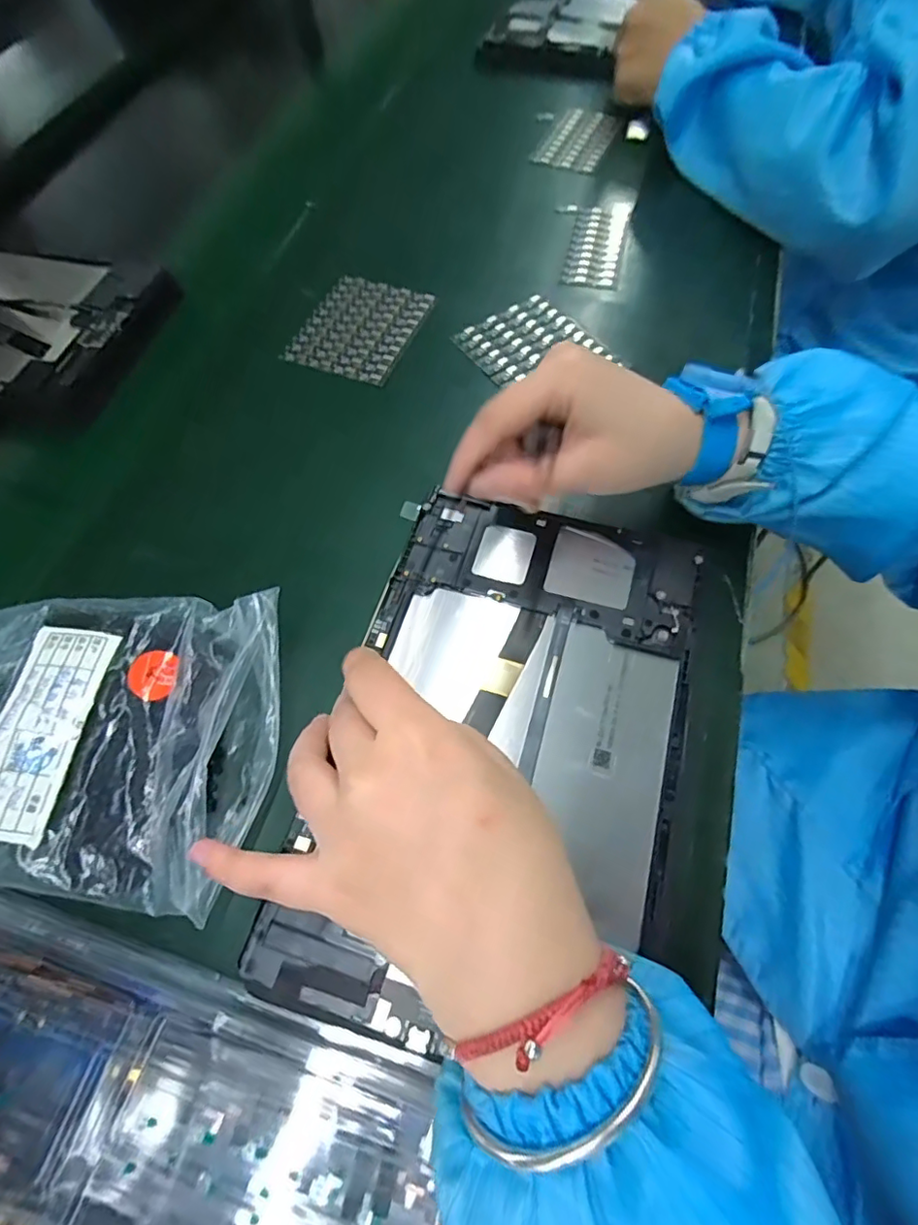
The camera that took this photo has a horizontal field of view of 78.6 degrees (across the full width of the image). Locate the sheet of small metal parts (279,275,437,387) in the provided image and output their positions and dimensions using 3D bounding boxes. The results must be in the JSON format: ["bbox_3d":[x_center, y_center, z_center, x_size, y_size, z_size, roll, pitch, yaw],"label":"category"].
[{"bbox_3d":[-0.071,-0.207,0.407,0.079,0.004,0.095,20,68,11],"label":"sheet of small metal parts"}]

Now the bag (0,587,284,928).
[{"bbox_3d":[-0.162,0.052,0.256,0.153,0.040,0.136,9,61,4],"label":"bag"}]

